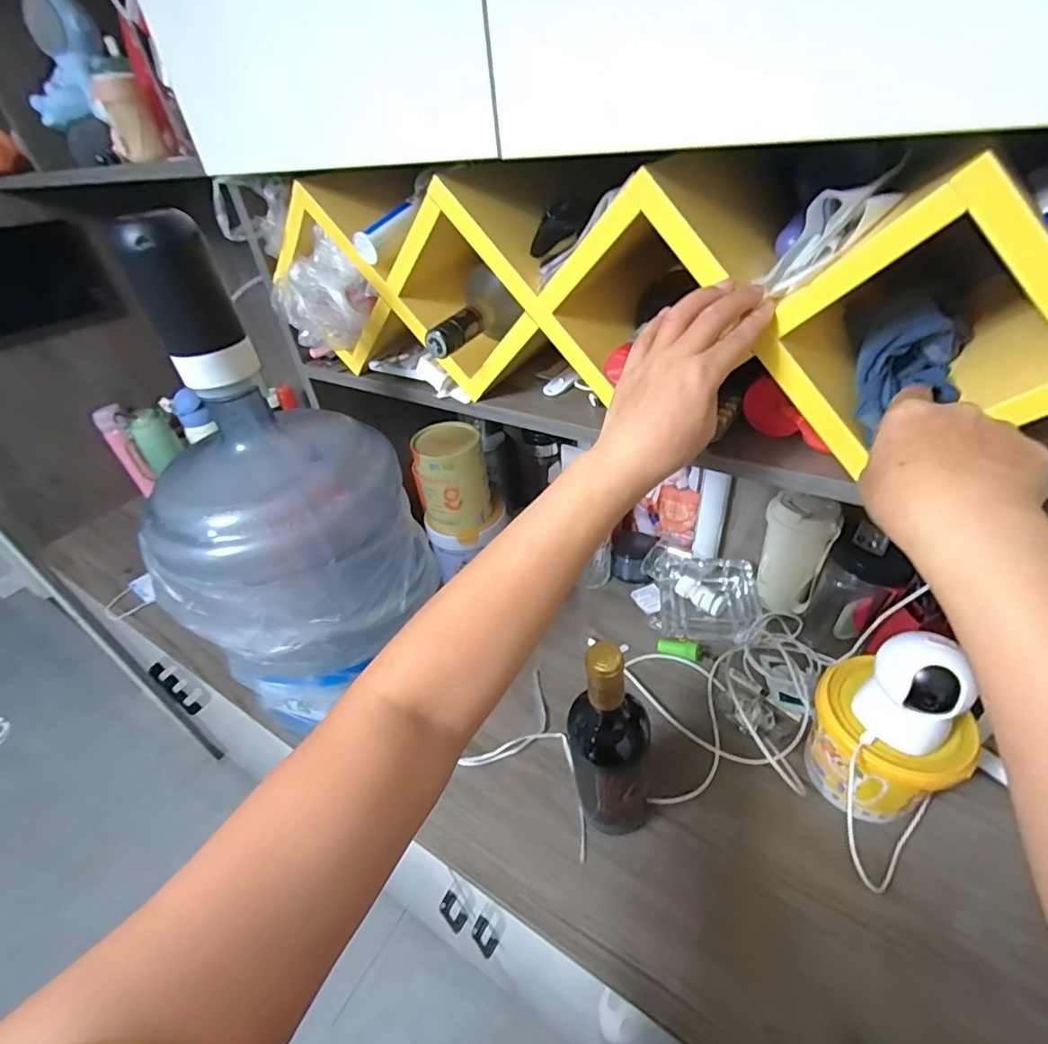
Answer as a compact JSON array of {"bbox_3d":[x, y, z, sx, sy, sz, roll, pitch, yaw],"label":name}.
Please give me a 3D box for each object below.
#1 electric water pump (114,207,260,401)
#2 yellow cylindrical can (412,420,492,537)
[{"bbox_3d":[-0.282,-0.182,0.441,0.062,0.140,0.070,-25,42,-21],"label":"electric water pump"},{"bbox_3d":[-0.105,-0.064,0.780,0.098,0.140,0.100,-9,39,-2],"label":"yellow cylindrical can"}]

